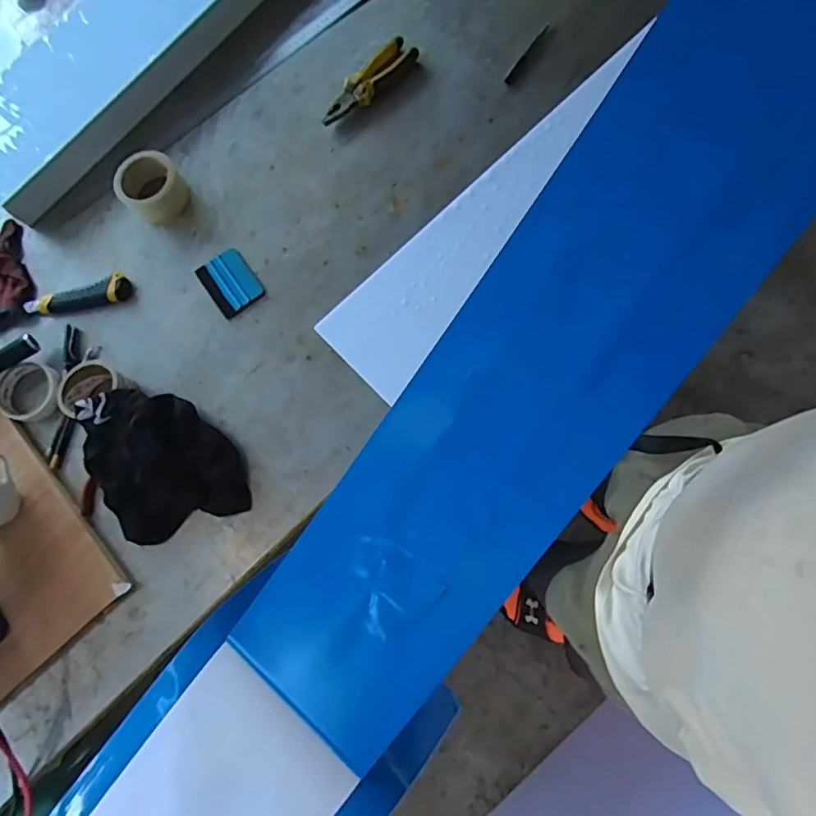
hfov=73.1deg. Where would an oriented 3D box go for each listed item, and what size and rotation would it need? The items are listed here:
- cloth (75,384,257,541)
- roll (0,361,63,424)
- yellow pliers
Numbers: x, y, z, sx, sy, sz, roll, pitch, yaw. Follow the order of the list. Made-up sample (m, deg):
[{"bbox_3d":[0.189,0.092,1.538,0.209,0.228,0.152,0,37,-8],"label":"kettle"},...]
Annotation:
[{"bbox_3d":[-0.336,0.065,0.730,0.183,0.093,0.210,-25,76,-1],"label":"cloth"},{"bbox_3d":[-0.567,-0.025,0.812,0.090,0.030,0.087,-1,77,5],"label":"roll"},{"bbox_3d":[-0.065,-0.521,0.888,0.052,0.035,0.185,44,81,10],"label":"yellow pliers"}]

